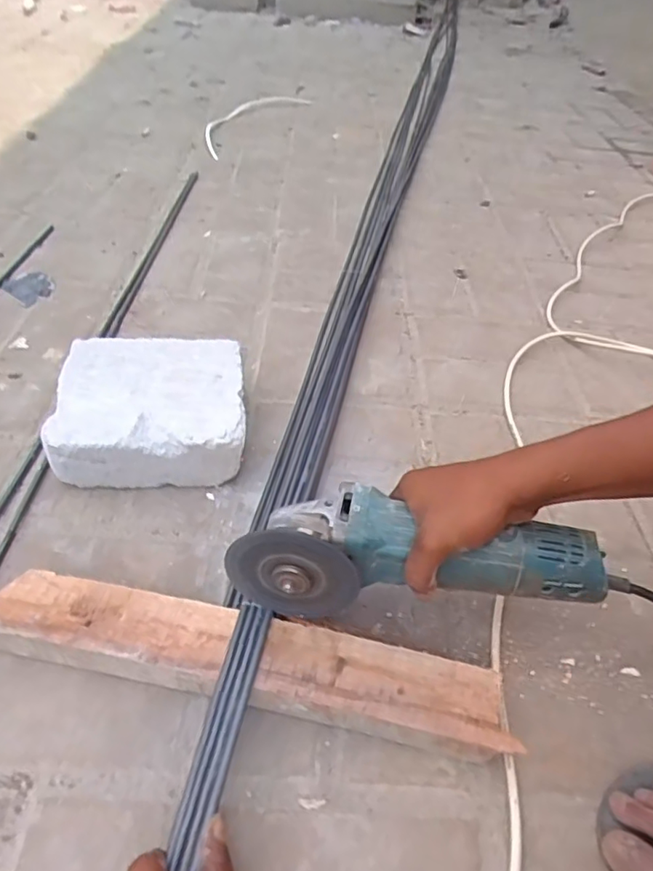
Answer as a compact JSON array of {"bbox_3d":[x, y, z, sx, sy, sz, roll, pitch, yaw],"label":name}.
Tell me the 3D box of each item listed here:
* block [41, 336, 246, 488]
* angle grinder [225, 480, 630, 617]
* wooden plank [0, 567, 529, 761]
[{"bbox_3d":[-0.183,-0.024,0.622,0.183,0.080,0.163,-1,44,-6],"label":"block"},{"bbox_3d":[0.068,0.093,0.446,0.272,0.087,0.075,3,44,3],"label":"angle grinder"},{"bbox_3d":[-0.068,0.178,0.455,0.402,0.044,0.061,10,44,5],"label":"wooden plank"}]

